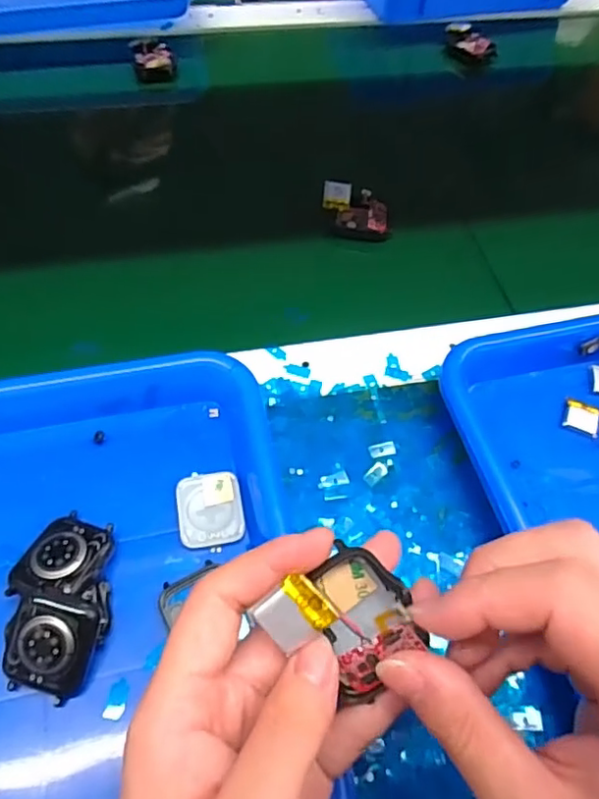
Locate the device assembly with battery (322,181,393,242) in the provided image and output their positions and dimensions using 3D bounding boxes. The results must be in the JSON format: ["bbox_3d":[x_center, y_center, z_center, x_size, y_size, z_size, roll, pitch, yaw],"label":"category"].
[{"bbox_3d":[0.043,-0.140,0.446,0.050,0.024,0.037,1,59,-3],"label":"device assembly with battery"}]

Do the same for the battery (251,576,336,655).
[{"bbox_3d":[-0.002,0.068,0.188,0.021,0.004,0.017,-40,83,8],"label":"battery"}]

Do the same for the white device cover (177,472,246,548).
[{"bbox_3d":[-0.047,0.058,0.315,0.033,0.005,0.039,-8,60,-8],"label":"white device cover"}]

